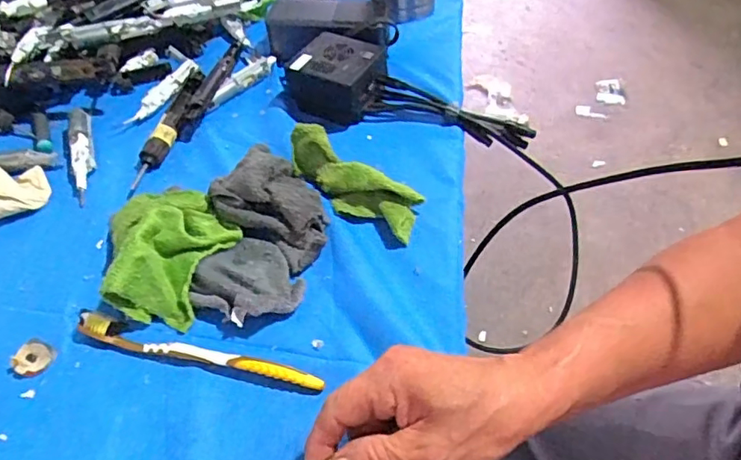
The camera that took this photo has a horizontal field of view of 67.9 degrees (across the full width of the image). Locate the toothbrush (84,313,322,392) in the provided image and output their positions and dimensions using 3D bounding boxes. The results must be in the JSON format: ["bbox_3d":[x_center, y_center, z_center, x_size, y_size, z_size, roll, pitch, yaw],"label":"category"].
[{"bbox_3d":[-0.122,0.086,0.389,0.183,0.013,0.016,11,51,10],"label":"toothbrush"}]

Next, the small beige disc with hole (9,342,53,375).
[{"bbox_3d":[-0.242,0.093,0.394,0.023,0.006,0.023,-1,50,1],"label":"small beige disc with hole"}]

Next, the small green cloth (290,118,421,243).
[{"bbox_3d":[-0.015,-0.041,0.467,0.132,0.039,0.045,35,58,11],"label":"small green cloth"}]

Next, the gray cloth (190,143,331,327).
[{"bbox_3d":[-0.086,-0.002,0.441,0.098,0.040,0.153,-1,50,0],"label":"gray cloth"}]

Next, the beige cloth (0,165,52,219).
[{"bbox_3d":[-0.330,-0.039,0.502,0.063,0.024,0.068,-30,56,-22],"label":"beige cloth"}]

